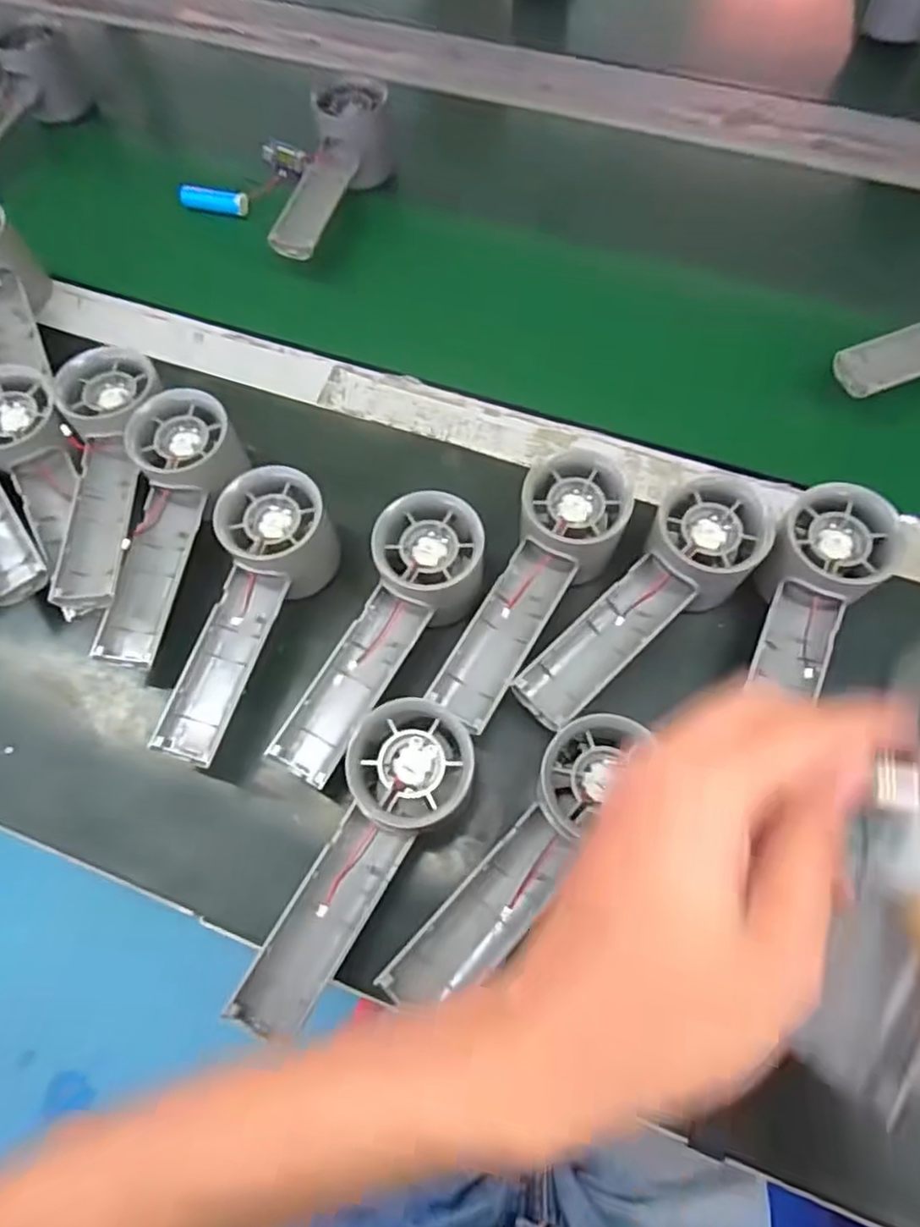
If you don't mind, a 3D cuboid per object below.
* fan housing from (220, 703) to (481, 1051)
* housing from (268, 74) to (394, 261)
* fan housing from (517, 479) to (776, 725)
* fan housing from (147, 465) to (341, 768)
[{"bbox_3d":[-0.043,0.114,0.297,0.055,0.031,0.153,22,70,10],"label":"fan housing"},{"bbox_3d":[-0.093,-0.331,0.501,0.058,0.052,0.163,11,68,6],"label":"housing"},{"bbox_3d":[0.098,-0.003,0.358,0.160,0.045,0.055,-45,73,-2],"label":"fan housing"},{"bbox_3d":[-0.116,0.001,0.367,0.057,0.053,0.160,17,81,8],"label":"fan housing"}]

